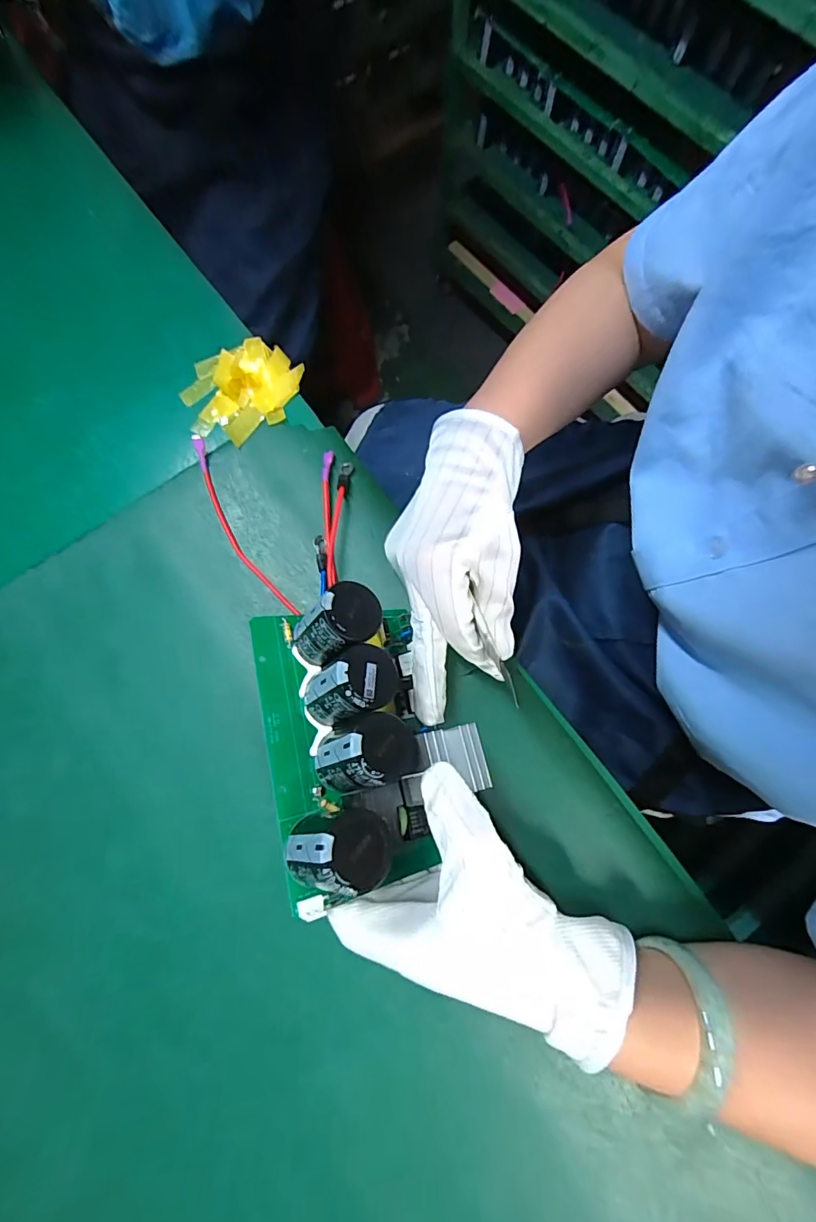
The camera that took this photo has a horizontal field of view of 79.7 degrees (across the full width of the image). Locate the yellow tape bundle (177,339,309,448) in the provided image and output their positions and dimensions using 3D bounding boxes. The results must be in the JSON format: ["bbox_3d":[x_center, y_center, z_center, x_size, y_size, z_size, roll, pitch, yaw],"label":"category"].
[{"bbox_3d":[-0.132,-0.179,0.382,0.093,0.026,0.079,-26,77,-6],"label":"yellow tape bundle"}]

